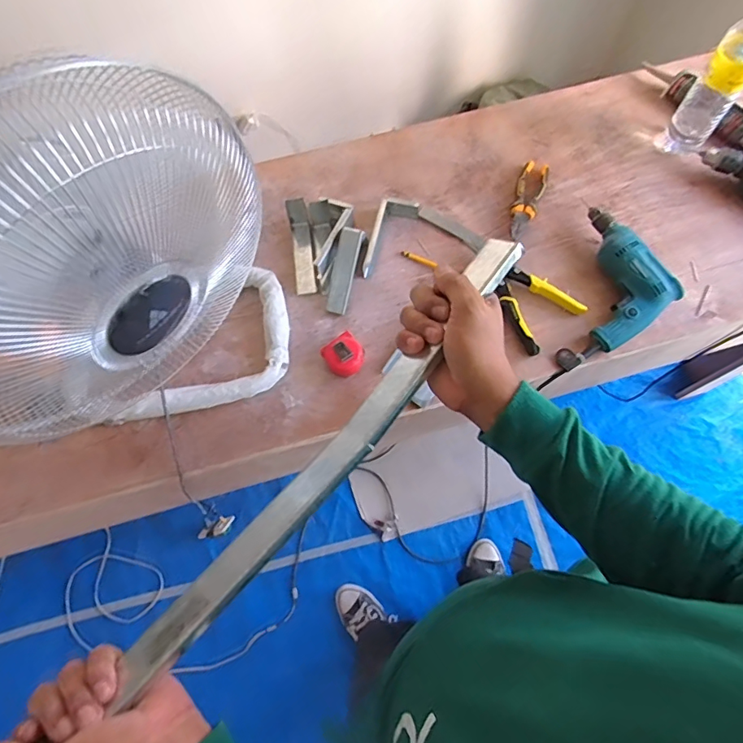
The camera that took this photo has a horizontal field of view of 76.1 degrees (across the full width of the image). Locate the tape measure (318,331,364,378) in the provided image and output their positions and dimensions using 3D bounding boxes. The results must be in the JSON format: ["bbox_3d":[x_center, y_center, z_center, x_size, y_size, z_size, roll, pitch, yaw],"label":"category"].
[{"bbox_3d":[-0.047,-0.029,0.806,0.063,0.032,0.067,-33,71,-9],"label":"tape measure"}]

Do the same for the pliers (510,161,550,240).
[{"bbox_3d":[0.299,-0.327,0.908,0.051,0.022,0.178,18,71,9],"label":"pliers"}]

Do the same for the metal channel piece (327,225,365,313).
[{"bbox_3d":[-0.048,-0.180,0.852,0.043,0.025,0.151,13,88,7],"label":"metal channel piece"}]

